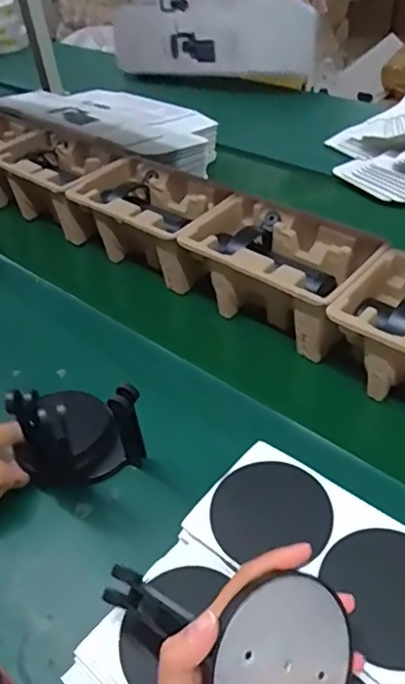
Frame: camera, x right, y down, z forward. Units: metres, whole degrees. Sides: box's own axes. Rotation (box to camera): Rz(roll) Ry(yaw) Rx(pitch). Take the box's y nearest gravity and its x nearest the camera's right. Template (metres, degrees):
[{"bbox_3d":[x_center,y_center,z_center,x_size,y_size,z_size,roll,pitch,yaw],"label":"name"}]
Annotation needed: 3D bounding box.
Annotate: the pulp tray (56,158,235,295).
[{"bbox_3d":[-0.082,-0.184,0.833,0.247,0.103,0.145,31,54,32],"label":"pulp tray"}]

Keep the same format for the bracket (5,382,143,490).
[{"bbox_3d":[-0.117,0.088,0.526,0.115,0.154,0.039,-15,44,-11],"label":"bracket"}]

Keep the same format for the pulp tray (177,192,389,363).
[{"bbox_3d":[0.099,-0.091,0.713,0.152,0.100,0.232,-36,51,-29],"label":"pulp tray"}]

